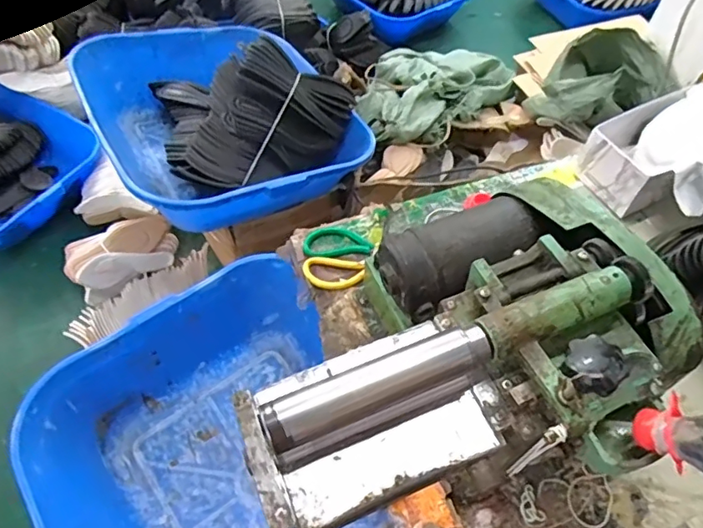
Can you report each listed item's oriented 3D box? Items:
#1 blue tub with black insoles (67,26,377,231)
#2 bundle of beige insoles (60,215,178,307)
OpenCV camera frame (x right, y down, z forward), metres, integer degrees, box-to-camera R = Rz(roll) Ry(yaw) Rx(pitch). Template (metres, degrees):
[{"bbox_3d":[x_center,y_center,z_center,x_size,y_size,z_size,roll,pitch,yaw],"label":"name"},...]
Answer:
[{"bbox_3d":[-0.272,-0.337,1.144,0.517,0.224,0.588,-24,61,-17],"label":"blue tub with black insoles"},{"bbox_3d":[-0.549,-0.014,1.285,0.258,0.102,0.139,-23,61,-17],"label":"bundle of beige insoles"}]

